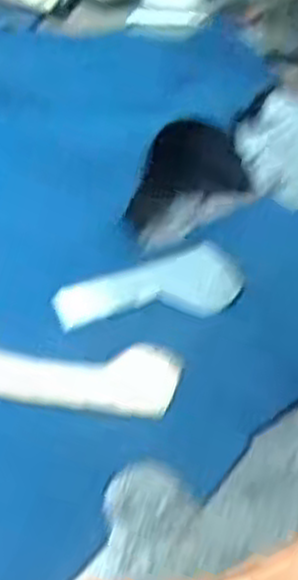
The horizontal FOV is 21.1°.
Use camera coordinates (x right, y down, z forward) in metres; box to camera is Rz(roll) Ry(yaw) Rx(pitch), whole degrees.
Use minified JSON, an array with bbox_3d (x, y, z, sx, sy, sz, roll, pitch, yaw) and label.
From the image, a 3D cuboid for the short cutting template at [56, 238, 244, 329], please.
[{"bbox_3d":[0.001,0.003,0.636,0.145,0.007,0.065,-17,54,-8],"label":"short cutting template"}]

